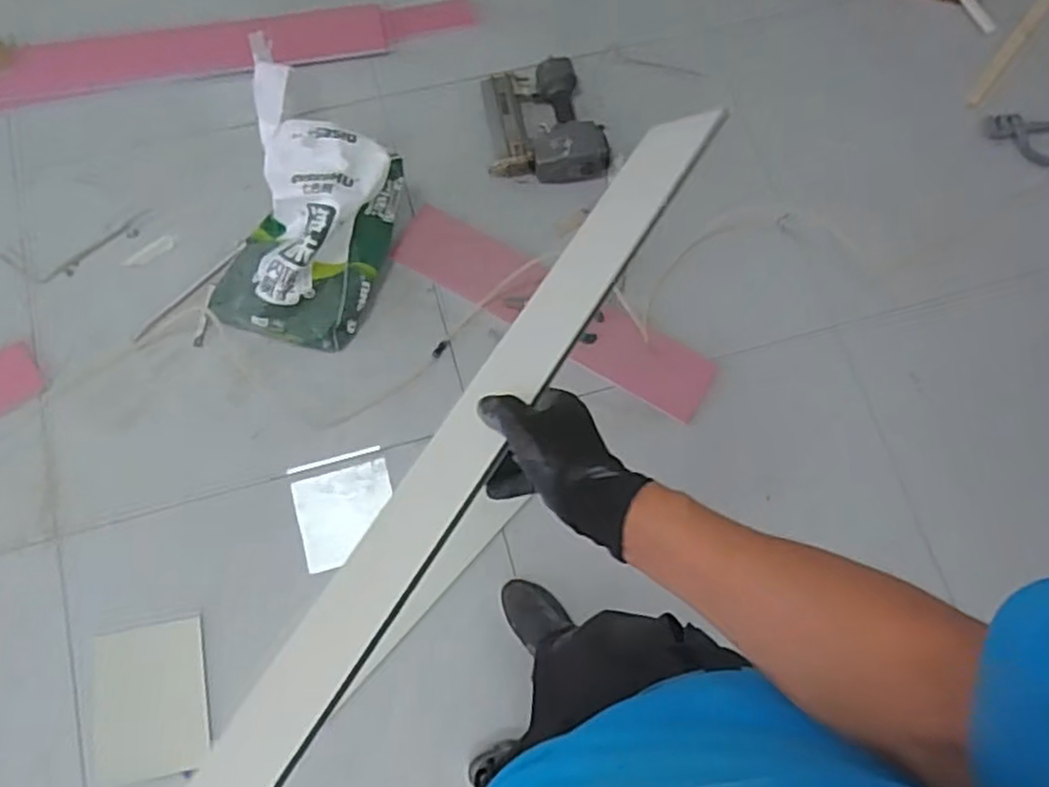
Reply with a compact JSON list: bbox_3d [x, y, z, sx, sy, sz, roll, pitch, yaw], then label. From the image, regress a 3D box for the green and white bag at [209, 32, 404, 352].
[{"bbox_3d":[-0.402,-0.319,1.290,0.281,0.242,0.410,19,75,4],"label":"green and white bag"}]

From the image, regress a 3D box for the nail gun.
[{"bbox_3d":[0.042,-0.547,1.438,0.234,0.083,0.246,-5,75,-2],"label":"nail gun"}]

